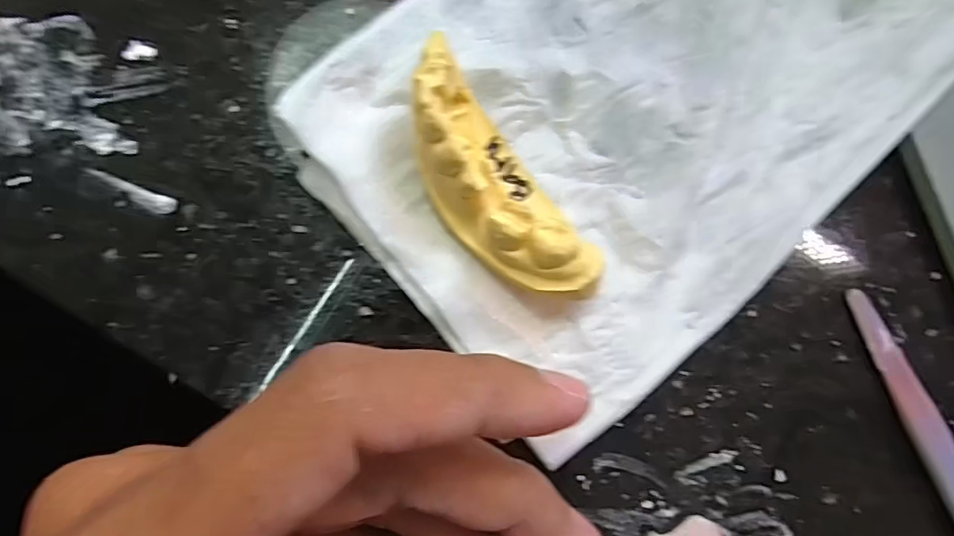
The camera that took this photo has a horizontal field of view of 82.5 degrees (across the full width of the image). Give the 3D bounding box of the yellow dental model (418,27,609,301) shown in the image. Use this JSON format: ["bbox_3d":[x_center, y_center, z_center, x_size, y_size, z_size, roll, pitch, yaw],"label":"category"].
[{"bbox_3d":[0.002,-0.017,0.121,0.022,0.019,0.059,-39,92,-10],"label":"yellow dental model"}]

